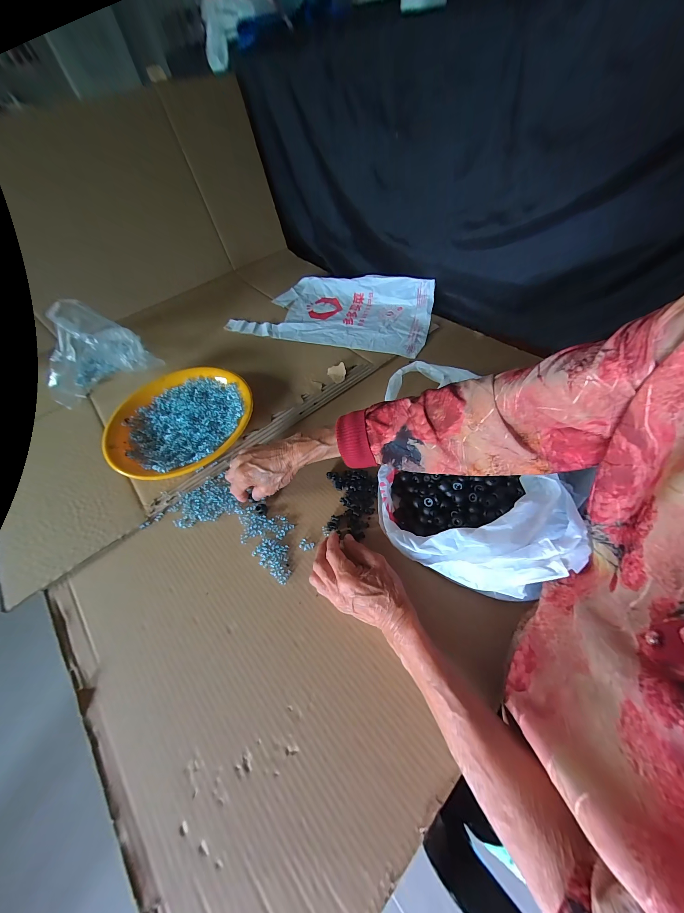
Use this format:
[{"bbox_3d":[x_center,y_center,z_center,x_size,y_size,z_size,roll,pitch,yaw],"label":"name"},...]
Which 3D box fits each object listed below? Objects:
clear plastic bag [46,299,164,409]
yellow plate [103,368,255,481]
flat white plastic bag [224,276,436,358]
[{"bbox_3d":[-0.496,-0.218,0.560,0.195,0.153,0.117,-27,59,-13],"label":"clear plastic bag"},{"bbox_3d":[-0.276,-0.061,0.509,0.235,0.041,0.231,-2,56,3],"label":"yellow plate"},{"bbox_3d":[-0.023,-0.348,0.674,0.451,0.046,0.234,17,59,15],"label":"flat white plastic bag"}]

